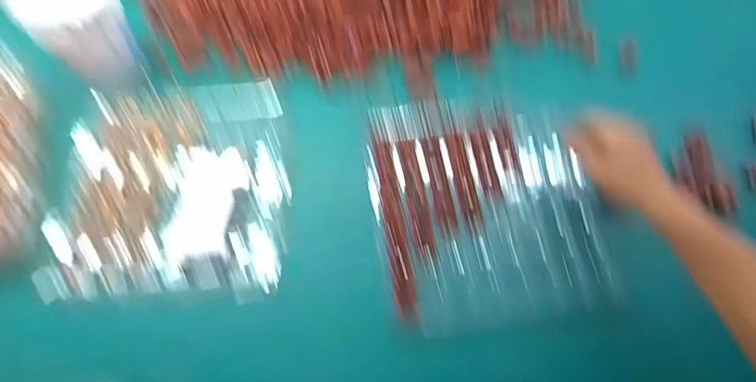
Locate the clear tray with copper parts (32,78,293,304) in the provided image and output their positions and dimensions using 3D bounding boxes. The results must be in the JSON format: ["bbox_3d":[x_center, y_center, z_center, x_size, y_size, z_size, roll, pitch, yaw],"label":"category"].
[{"bbox_3d":[-0.265,-0.015,0.581,0.290,0.025,0.302,0,65,0],"label":"clear tray with copper parts"}]

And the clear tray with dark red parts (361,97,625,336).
[{"bbox_3d":[0.138,0.012,0.576,0.276,0.031,0.314,-7,68,-1],"label":"clear tray with dark red parts"}]

